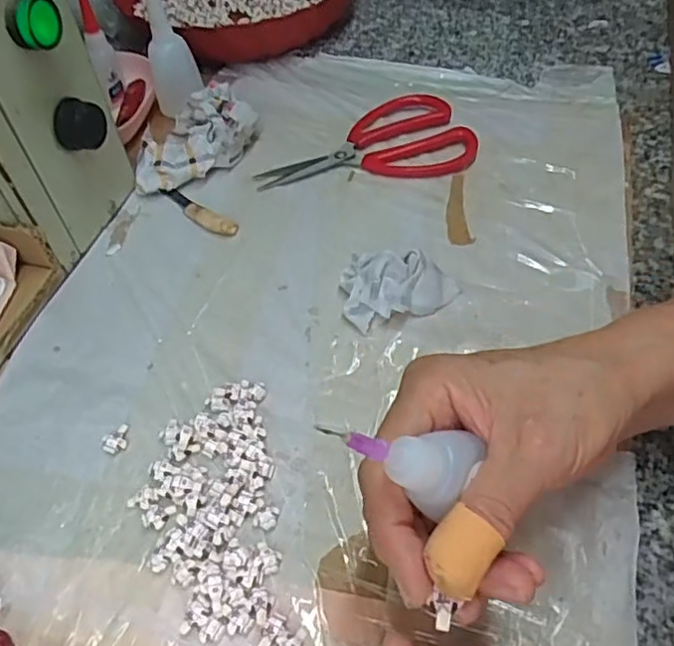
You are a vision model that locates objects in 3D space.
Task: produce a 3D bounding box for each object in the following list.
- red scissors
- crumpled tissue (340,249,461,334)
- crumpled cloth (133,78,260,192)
[{"bbox_3d":[0.022,-0.143,0.481,0.161,0.010,0.093,-3,50,1],"label":"red scissors"},{"bbox_3d":[0.038,-0.022,0.375,0.068,0.025,0.042,-6,50,-1],"label":"crumpled tissue"},{"bbox_3d":[-0.112,-0.141,0.479,0.105,0.033,0.062,-36,57,-23],"label":"crumpled cloth"}]

